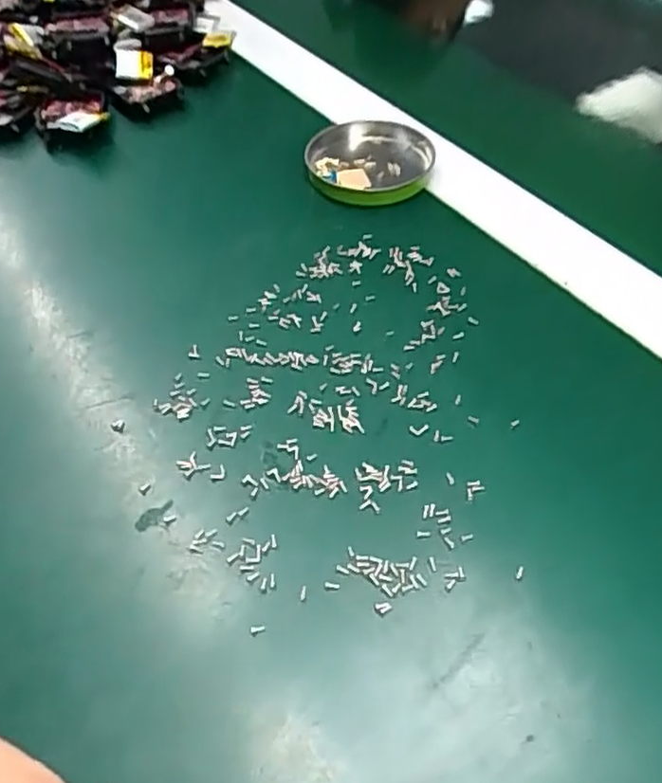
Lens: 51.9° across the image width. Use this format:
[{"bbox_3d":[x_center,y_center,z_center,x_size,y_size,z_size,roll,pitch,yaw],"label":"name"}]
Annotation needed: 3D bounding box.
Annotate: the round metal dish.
[{"bbox_3d":[0.021,-0.119,0.355,0.061,0.018,0.065,0,49,1],"label":"round metal dish"}]

